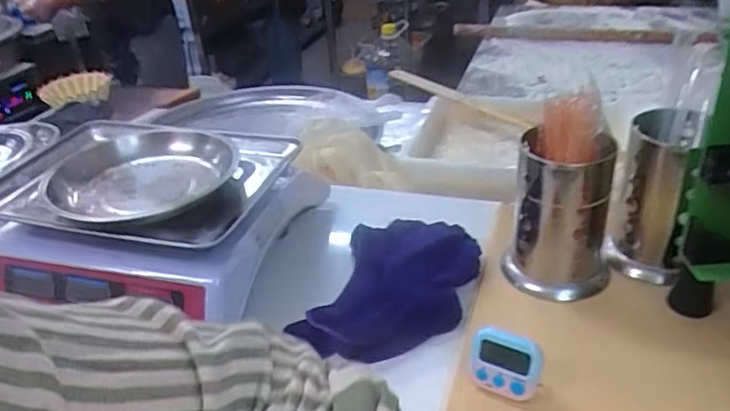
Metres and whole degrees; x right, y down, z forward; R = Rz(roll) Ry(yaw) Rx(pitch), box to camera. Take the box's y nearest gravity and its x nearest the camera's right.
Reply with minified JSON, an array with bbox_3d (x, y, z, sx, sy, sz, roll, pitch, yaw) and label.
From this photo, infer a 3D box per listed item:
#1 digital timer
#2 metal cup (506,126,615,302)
[{"bbox_3d":[0.128,0.144,0.562,0.063,0.059,0.016,9,10,21],"label":"digital timer"},{"bbox_3d":[0.221,-0.001,0.690,0.109,0.155,0.109,7,33,19],"label":"metal cup"}]

